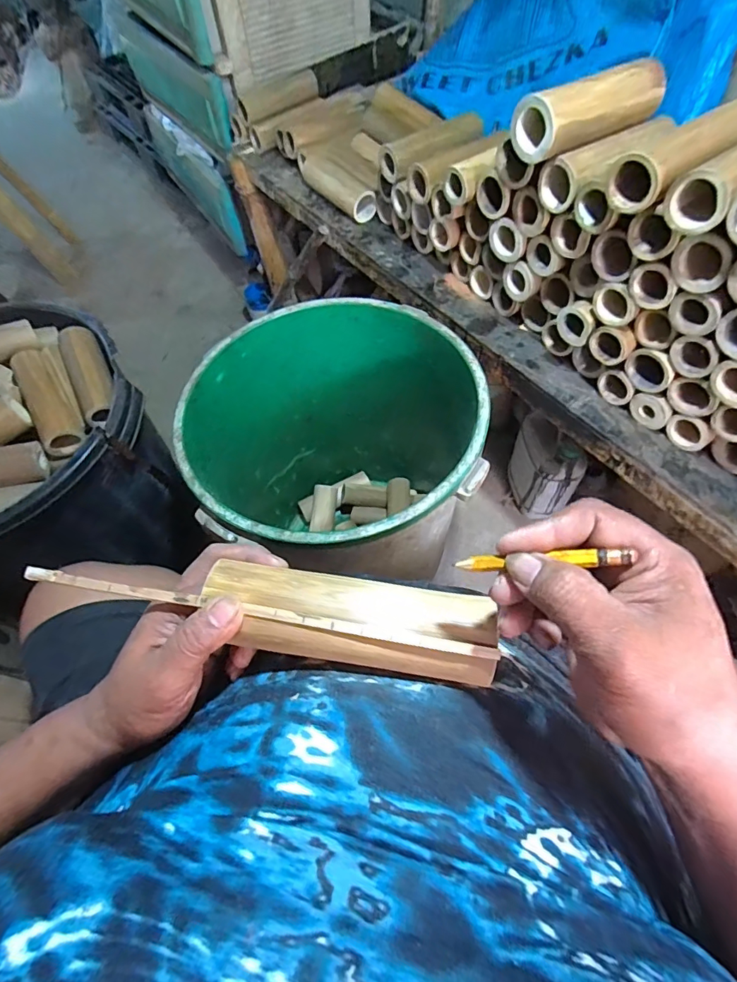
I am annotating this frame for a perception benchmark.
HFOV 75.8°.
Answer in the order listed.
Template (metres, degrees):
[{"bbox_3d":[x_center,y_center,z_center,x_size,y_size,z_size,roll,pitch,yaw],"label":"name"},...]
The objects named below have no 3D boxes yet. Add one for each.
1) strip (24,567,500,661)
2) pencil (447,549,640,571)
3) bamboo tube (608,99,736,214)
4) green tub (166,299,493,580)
[{"bbox_3d":[-0.067,0.072,0.279,0.282,0.006,0.008,9,59,4],"label":"strip"},{"bbox_3d":[0.079,0.033,0.225,0.077,0.004,0.007,-7,55,26],"label":"pencil"},{"bbox_3d":[0.323,-0.341,0.476,0.172,0.057,0.064,-31,62,-16],"label":"bamboo tube"},{"bbox_3d":[-0.048,-0.010,0.876,0.446,0.477,0.448,-1,58,1],"label":"green tub"}]

